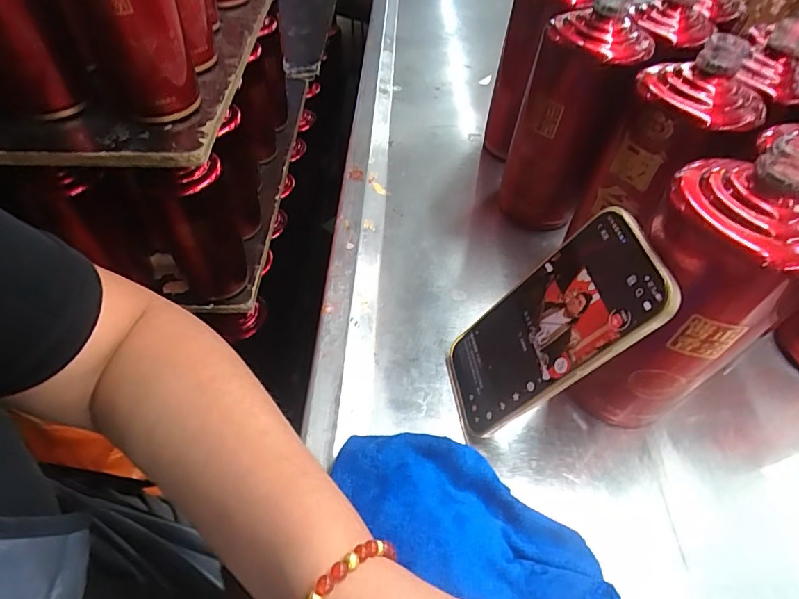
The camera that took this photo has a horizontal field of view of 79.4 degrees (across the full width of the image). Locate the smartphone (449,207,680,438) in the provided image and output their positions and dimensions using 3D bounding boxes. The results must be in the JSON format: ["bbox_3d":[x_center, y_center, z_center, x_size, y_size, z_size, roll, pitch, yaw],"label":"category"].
[{"bbox_3d":[0.087,0.019,0.298,0.005,0.162,0.078,15,46,-30],"label":"smartphone"}]

